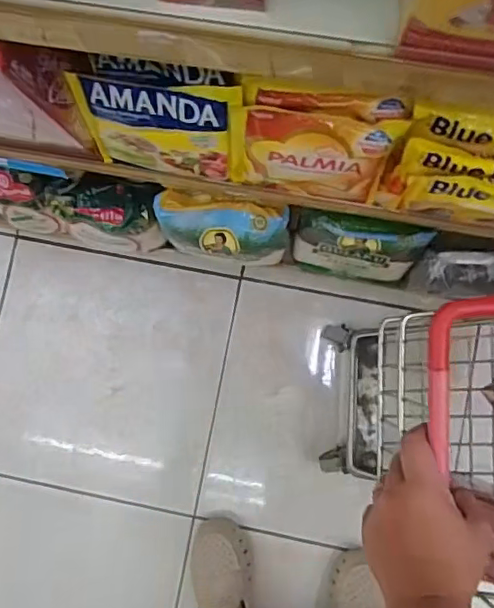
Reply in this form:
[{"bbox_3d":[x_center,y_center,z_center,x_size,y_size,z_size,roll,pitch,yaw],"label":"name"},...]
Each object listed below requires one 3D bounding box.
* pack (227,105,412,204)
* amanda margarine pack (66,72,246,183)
[{"bbox_3d":[0.053,-0.126,0.493,0.139,0.109,0.018,9,71,1],"label":"pack"},{"bbox_3d":[-0.073,-0.153,0.505,0.149,0.114,0.013,11,68,9],"label":"amanda margarine pack"}]

